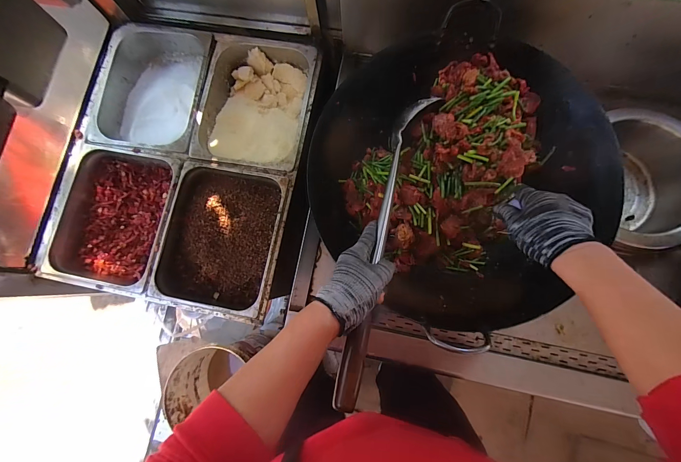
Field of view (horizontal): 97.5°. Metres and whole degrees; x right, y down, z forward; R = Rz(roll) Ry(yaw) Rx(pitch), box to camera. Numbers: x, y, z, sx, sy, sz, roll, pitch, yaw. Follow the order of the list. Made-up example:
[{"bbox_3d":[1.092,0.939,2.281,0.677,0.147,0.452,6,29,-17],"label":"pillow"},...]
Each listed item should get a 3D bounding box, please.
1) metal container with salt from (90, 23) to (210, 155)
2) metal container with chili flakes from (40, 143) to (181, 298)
[{"bbox_3d":[-0.470,-0.355,0.777,0.268,0.099,0.337,8,82,5],"label":"metal container with salt"},{"bbox_3d":[-0.533,-0.035,0.734,0.271,0.106,0.320,11,82,5],"label":"metal container with chili flakes"}]

